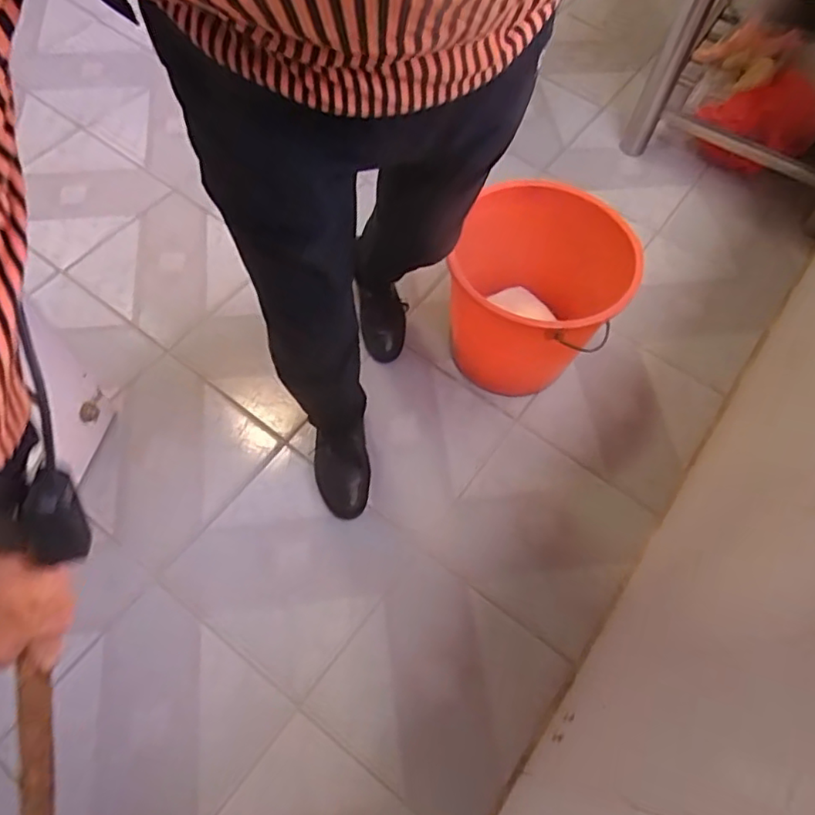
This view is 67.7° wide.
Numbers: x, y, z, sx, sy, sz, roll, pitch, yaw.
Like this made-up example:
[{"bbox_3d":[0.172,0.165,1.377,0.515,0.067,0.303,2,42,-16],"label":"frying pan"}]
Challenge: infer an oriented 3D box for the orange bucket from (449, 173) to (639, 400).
[{"bbox_3d":[0.232,-0.210,1.117,0.303,0.278,0.330,1,61,-1],"label":"orange bucket"}]

